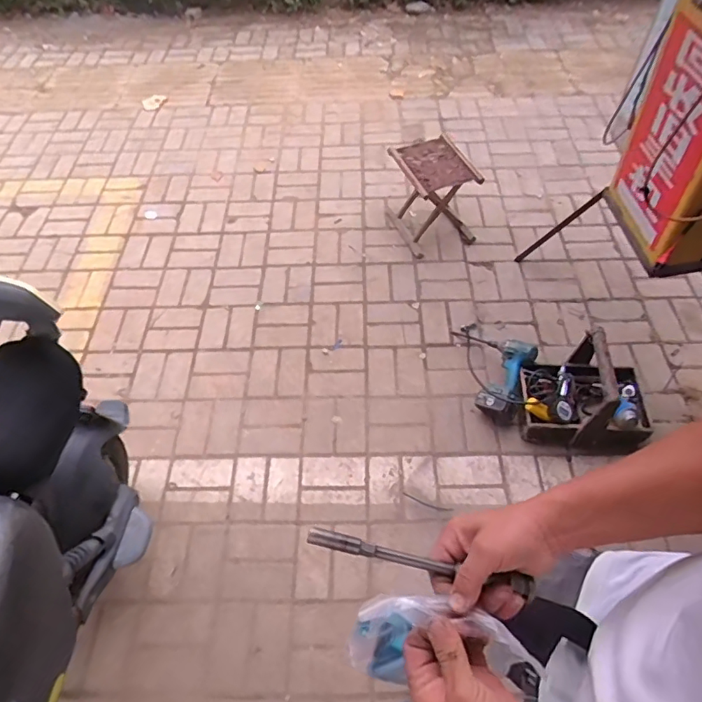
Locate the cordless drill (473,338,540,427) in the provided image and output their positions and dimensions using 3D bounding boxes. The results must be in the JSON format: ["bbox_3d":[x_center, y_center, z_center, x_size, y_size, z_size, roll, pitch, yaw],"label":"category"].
[{"bbox_3d":[0.477,0.092,1.532,0.127,0.136,0.219,24,61,16],"label":"cordless drill"}]

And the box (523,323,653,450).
[{"bbox_3d":[0.685,0.113,1.426,0.347,0.265,0.259,7,54,6],"label":"box"}]

